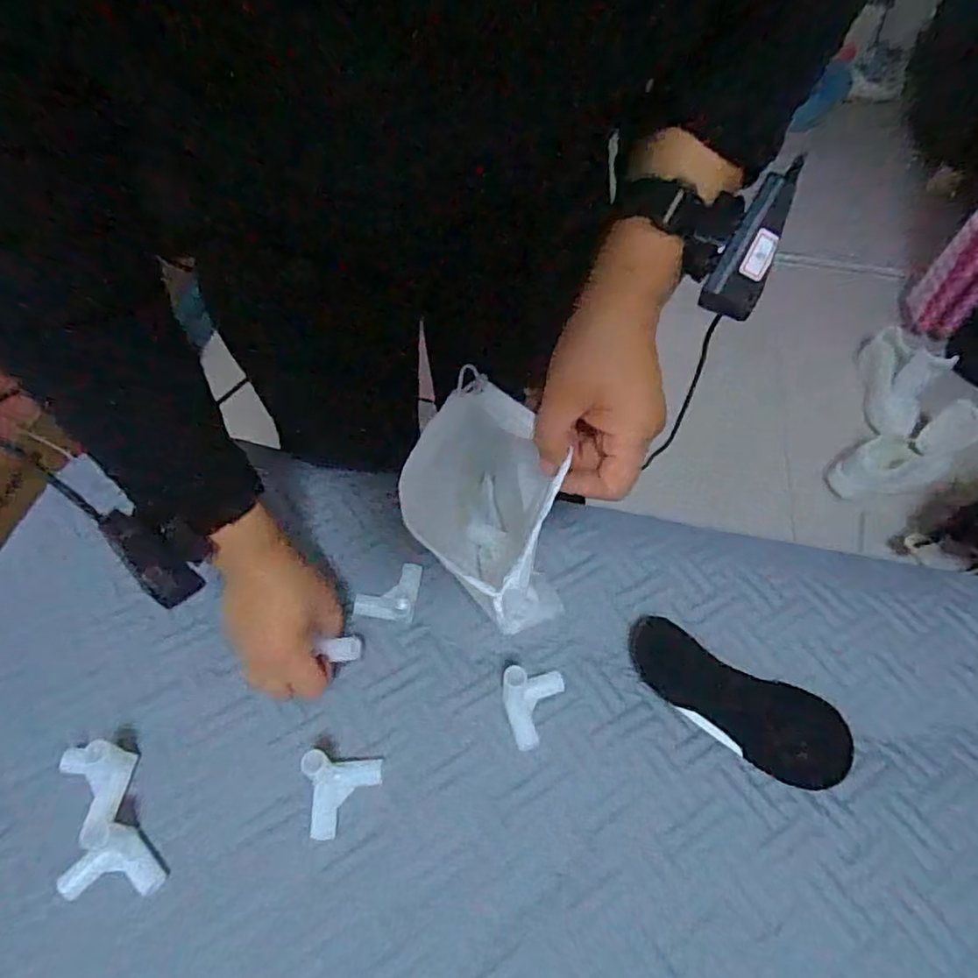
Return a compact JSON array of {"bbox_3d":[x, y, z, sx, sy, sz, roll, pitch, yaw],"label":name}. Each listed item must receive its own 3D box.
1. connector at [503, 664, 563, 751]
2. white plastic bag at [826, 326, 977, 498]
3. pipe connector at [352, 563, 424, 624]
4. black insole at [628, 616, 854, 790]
[{"bbox_3d":[0.040,0.178,0.526,0.051,0.048,0.056,-6,58,-6],"label":"connector"},{"bbox_3d":[0.893,-0.157,1.361,0.235,0.030,0.436,12,65,32],"label":"white plastic bag"},{"bbox_3d":[-0.093,0.093,0.588,0.055,0.021,0.049,6,57,1],"label":"pipe connector"},{"bbox_3d":[0.207,0.179,0.547,0.189,0.013,0.074,27,60,14],"label":"black insole"}]

